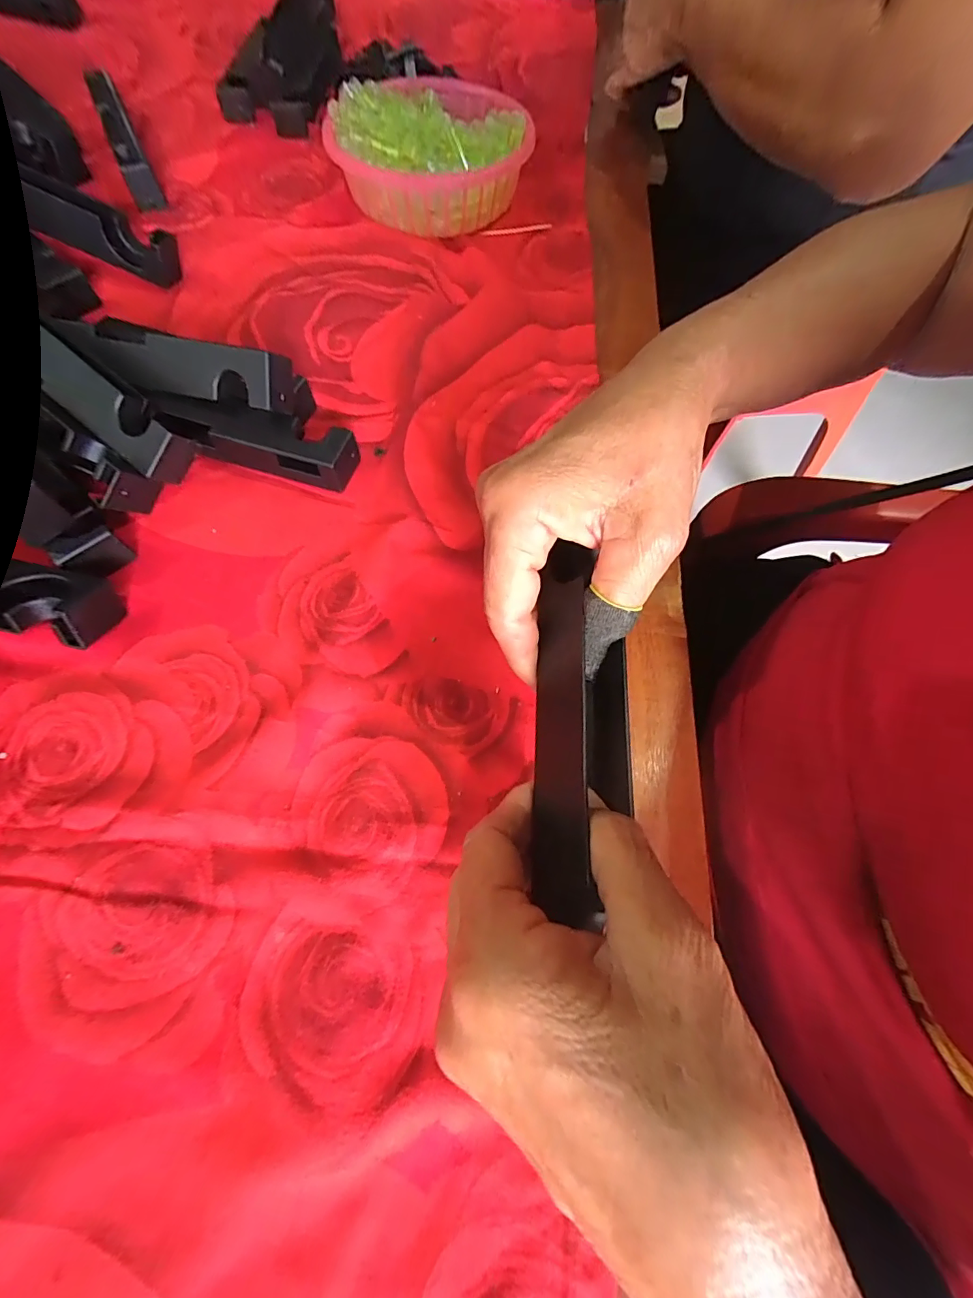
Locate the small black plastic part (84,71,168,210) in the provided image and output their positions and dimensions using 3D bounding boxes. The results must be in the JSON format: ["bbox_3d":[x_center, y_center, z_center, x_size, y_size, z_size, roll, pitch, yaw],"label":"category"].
[{"bbox_3d":[-0.326,-0.458,0.414,0.023,0.029,0.175,-24,70,-13],"label":"small black plastic part"}]

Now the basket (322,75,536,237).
[{"bbox_3d":[-0.048,-0.423,0.397,0.166,0.057,0.157,-5,67,-5],"label":"basket"}]

